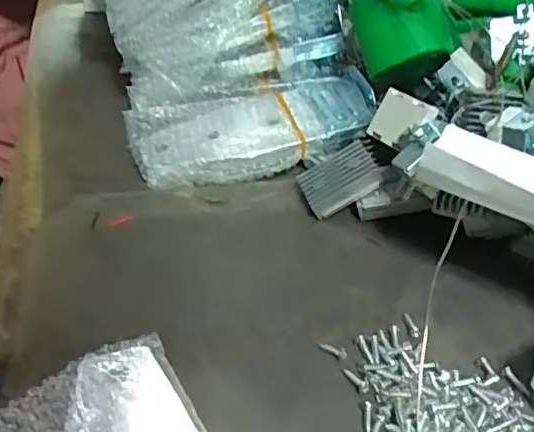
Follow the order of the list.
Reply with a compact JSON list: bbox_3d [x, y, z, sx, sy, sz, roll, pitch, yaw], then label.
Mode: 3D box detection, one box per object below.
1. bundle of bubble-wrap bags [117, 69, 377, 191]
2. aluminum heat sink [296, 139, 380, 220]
[{"bbox_3d":[-0.010,-0.059,0.390,0.157,0.026,0.077,-10,43,-13],"label":"bundle of bubble-wrap bags"},{"bbox_3d":[0.044,-0.023,0.356,0.047,0.009,0.038,-25,49,3],"label":"aluminum heat sink"}]

